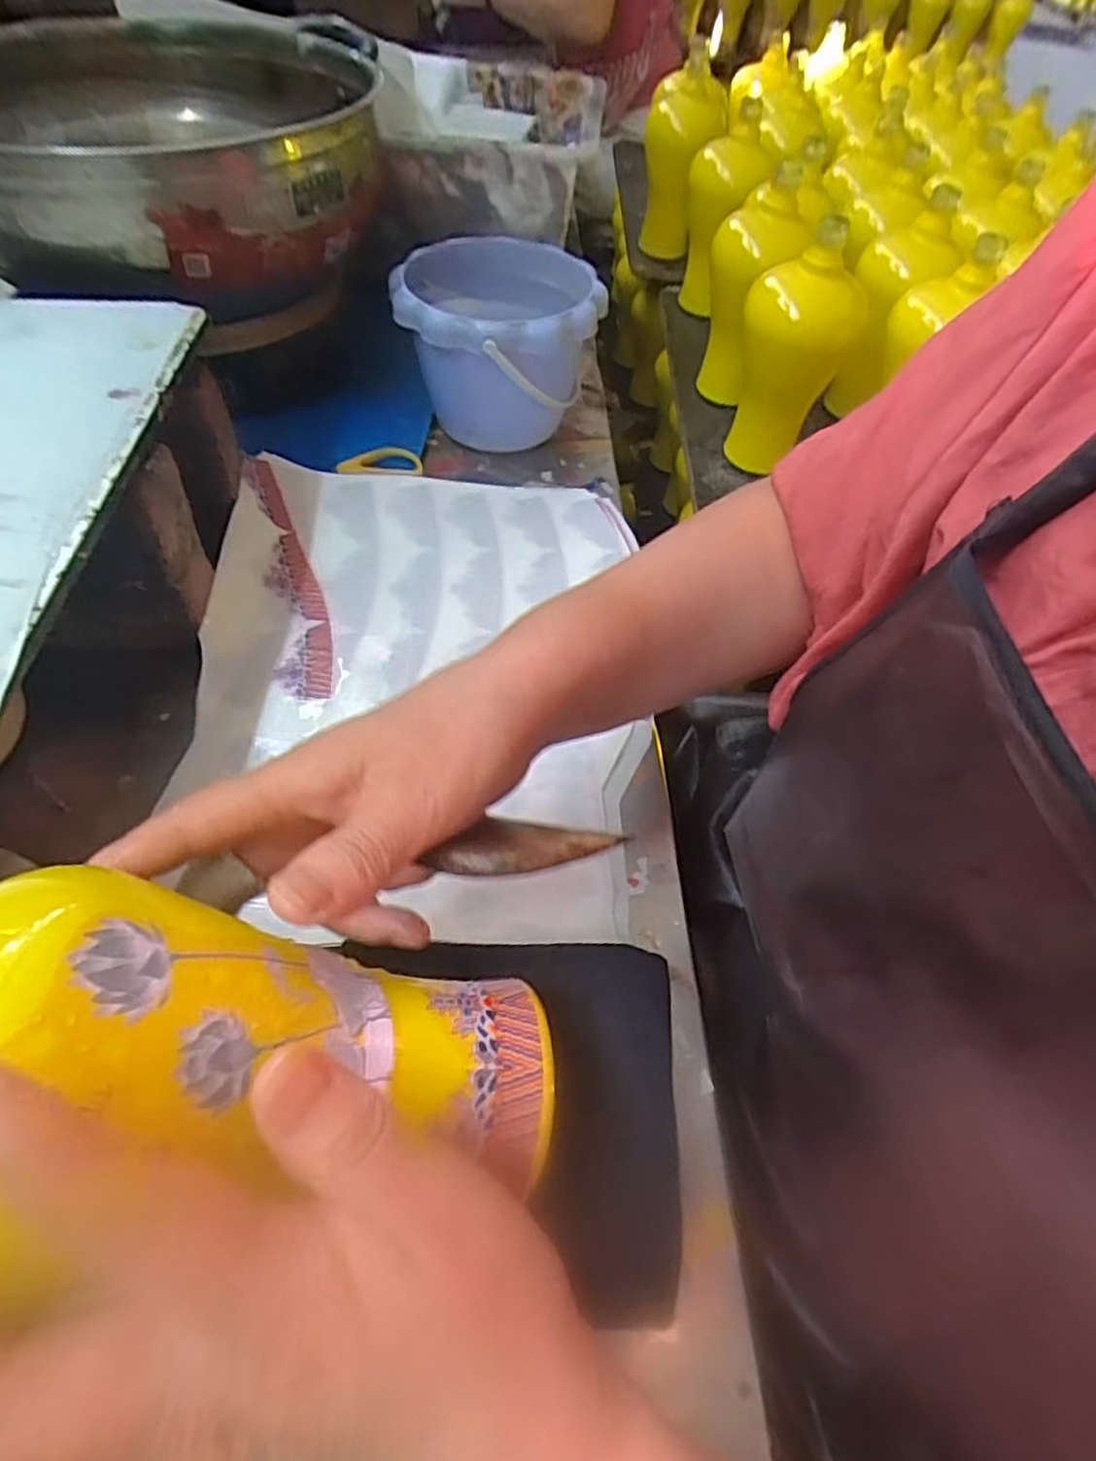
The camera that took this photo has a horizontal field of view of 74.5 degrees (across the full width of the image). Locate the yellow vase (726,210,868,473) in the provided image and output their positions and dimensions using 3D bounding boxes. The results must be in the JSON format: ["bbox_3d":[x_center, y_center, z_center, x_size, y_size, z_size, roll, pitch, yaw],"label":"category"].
[{"bbox_3d":[0.216,-0.323,0.641,0.096,0.180,0.083,10,52,1],"label":"yellow vase"}]

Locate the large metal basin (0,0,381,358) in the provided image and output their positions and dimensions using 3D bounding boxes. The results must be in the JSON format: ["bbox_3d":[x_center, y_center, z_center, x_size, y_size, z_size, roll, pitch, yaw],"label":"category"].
[{"bbox_3d":[-0.275,-0.403,0.523,0.288,0.134,0.353,-12,55,-16],"label":"large metal basin"}]

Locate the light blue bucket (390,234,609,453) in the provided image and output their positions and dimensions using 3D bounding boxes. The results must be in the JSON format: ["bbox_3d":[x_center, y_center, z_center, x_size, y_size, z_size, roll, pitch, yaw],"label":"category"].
[{"bbox_3d":[-0.037,-0.289,0.558,0.144,0.112,0.142,3,52,-5],"label":"light blue bucket"}]

